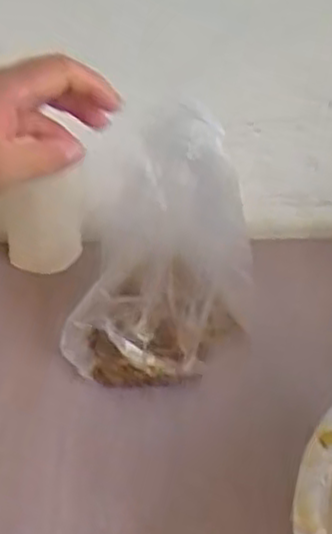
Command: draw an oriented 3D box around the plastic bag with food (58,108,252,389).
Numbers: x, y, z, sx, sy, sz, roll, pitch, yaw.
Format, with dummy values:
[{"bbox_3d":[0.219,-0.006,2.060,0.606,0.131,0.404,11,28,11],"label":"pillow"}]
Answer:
[{"bbox_3d":[-0.008,-0.016,0.683,0.150,0.252,0.107,13,37,18],"label":"plastic bag with food"}]

